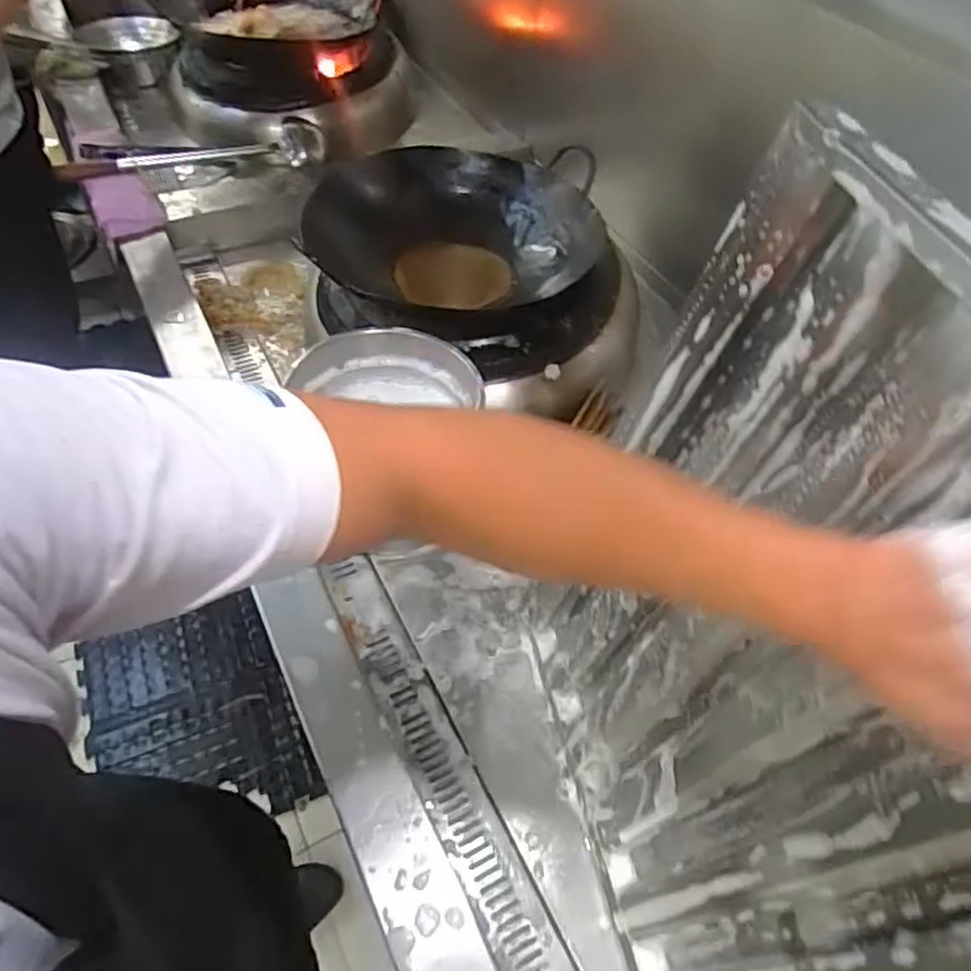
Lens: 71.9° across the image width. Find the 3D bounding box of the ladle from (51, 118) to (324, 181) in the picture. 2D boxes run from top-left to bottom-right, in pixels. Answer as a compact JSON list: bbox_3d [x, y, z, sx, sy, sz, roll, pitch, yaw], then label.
[{"bbox_3d":[-0.549,-0.630,1.279,0.488,0.063,0.101,-14,54,-16],"label":"ladle"}]

